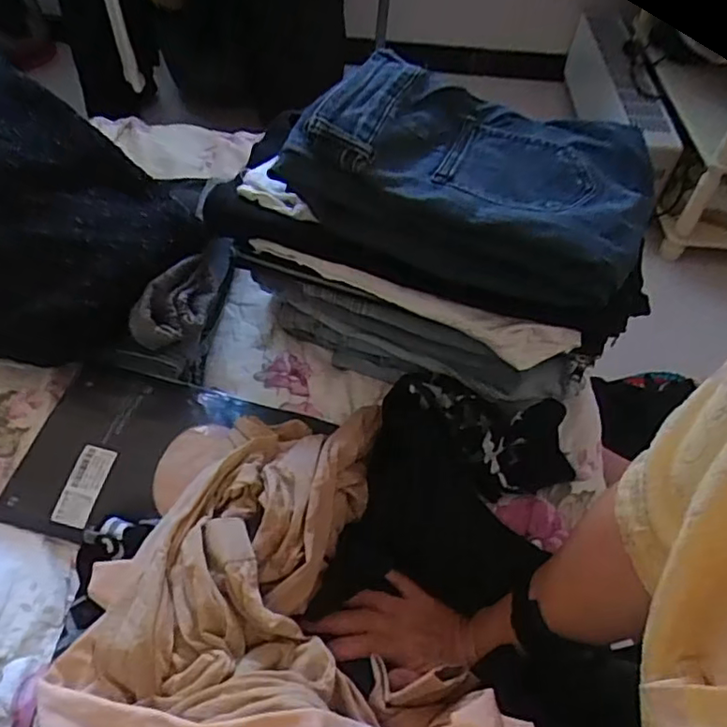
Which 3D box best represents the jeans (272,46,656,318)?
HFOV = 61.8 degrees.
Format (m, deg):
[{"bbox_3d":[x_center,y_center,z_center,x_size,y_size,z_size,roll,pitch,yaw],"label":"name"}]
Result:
[{"bbox_3d":[0.107,-0.179,0.551,0.301,0.075,0.225,25,54,15],"label":"jeans"}]

